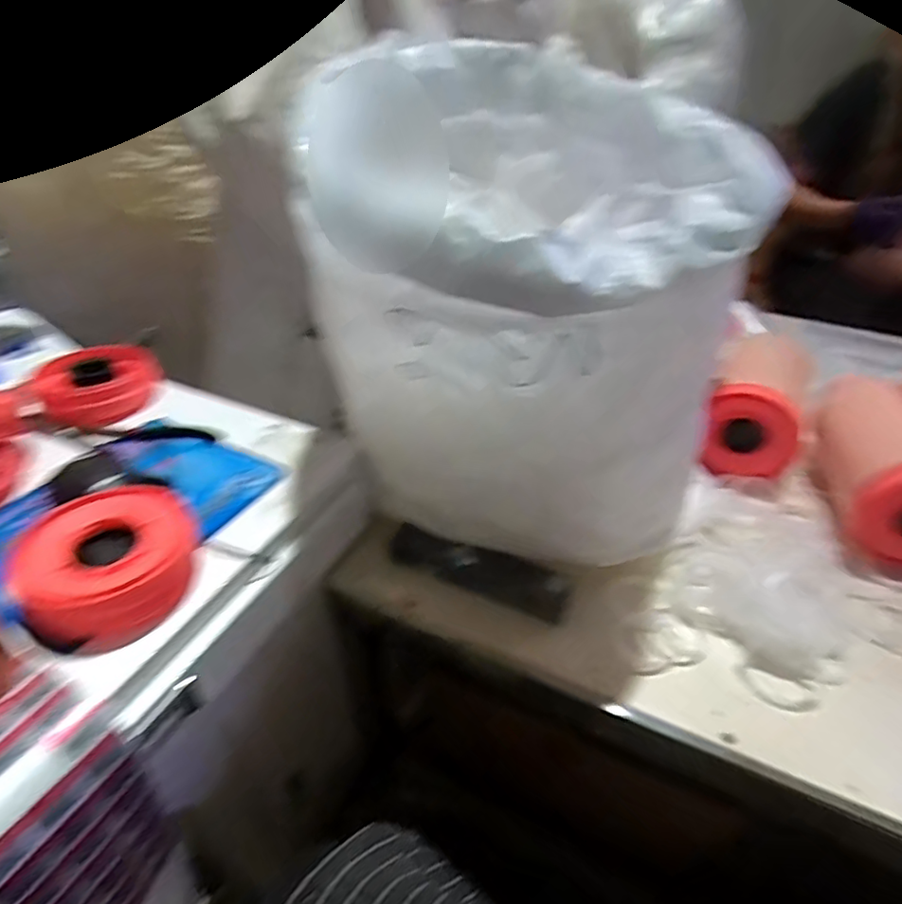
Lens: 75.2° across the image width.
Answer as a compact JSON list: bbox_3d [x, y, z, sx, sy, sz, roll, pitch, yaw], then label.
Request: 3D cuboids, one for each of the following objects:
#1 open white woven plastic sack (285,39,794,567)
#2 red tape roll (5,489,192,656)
[{"bbox_3d":[0.077,-0.094,0.556,0.318,0.395,0.333,21,42,24],"label":"open white woven plastic sack"},{"bbox_3d":[-0.274,0.085,0.470,0.114,0.053,0.123,0,38,0],"label":"red tape roll"}]

